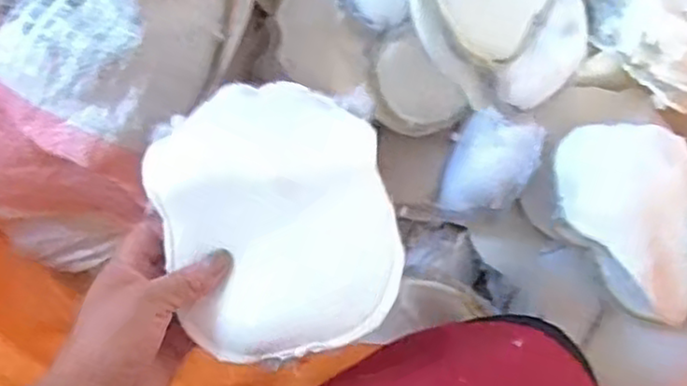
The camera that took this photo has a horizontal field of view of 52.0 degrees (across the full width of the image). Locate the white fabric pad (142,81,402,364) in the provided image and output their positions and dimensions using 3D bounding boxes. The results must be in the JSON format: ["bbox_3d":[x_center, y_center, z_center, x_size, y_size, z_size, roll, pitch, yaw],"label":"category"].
[{"bbox_3d":[-0.045,0.008,0.437,0.138,0.051,0.175,-15,72,-6],"label":"white fabric pad"}]

